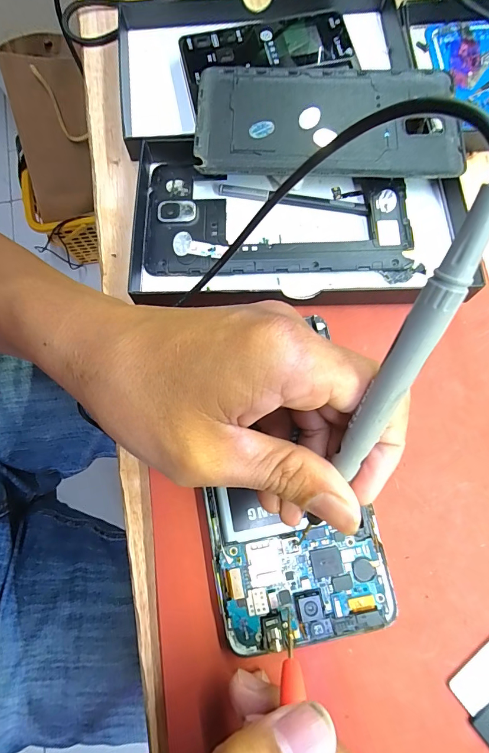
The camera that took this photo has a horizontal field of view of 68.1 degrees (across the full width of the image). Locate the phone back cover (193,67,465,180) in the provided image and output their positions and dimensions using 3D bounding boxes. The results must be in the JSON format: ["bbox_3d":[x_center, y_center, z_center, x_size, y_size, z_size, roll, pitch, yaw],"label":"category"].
[{"bbox_3d":[0.047,-0.146,0.210,0.146,0.010,0.076,1,78,0],"label":"phone back cover"}]

